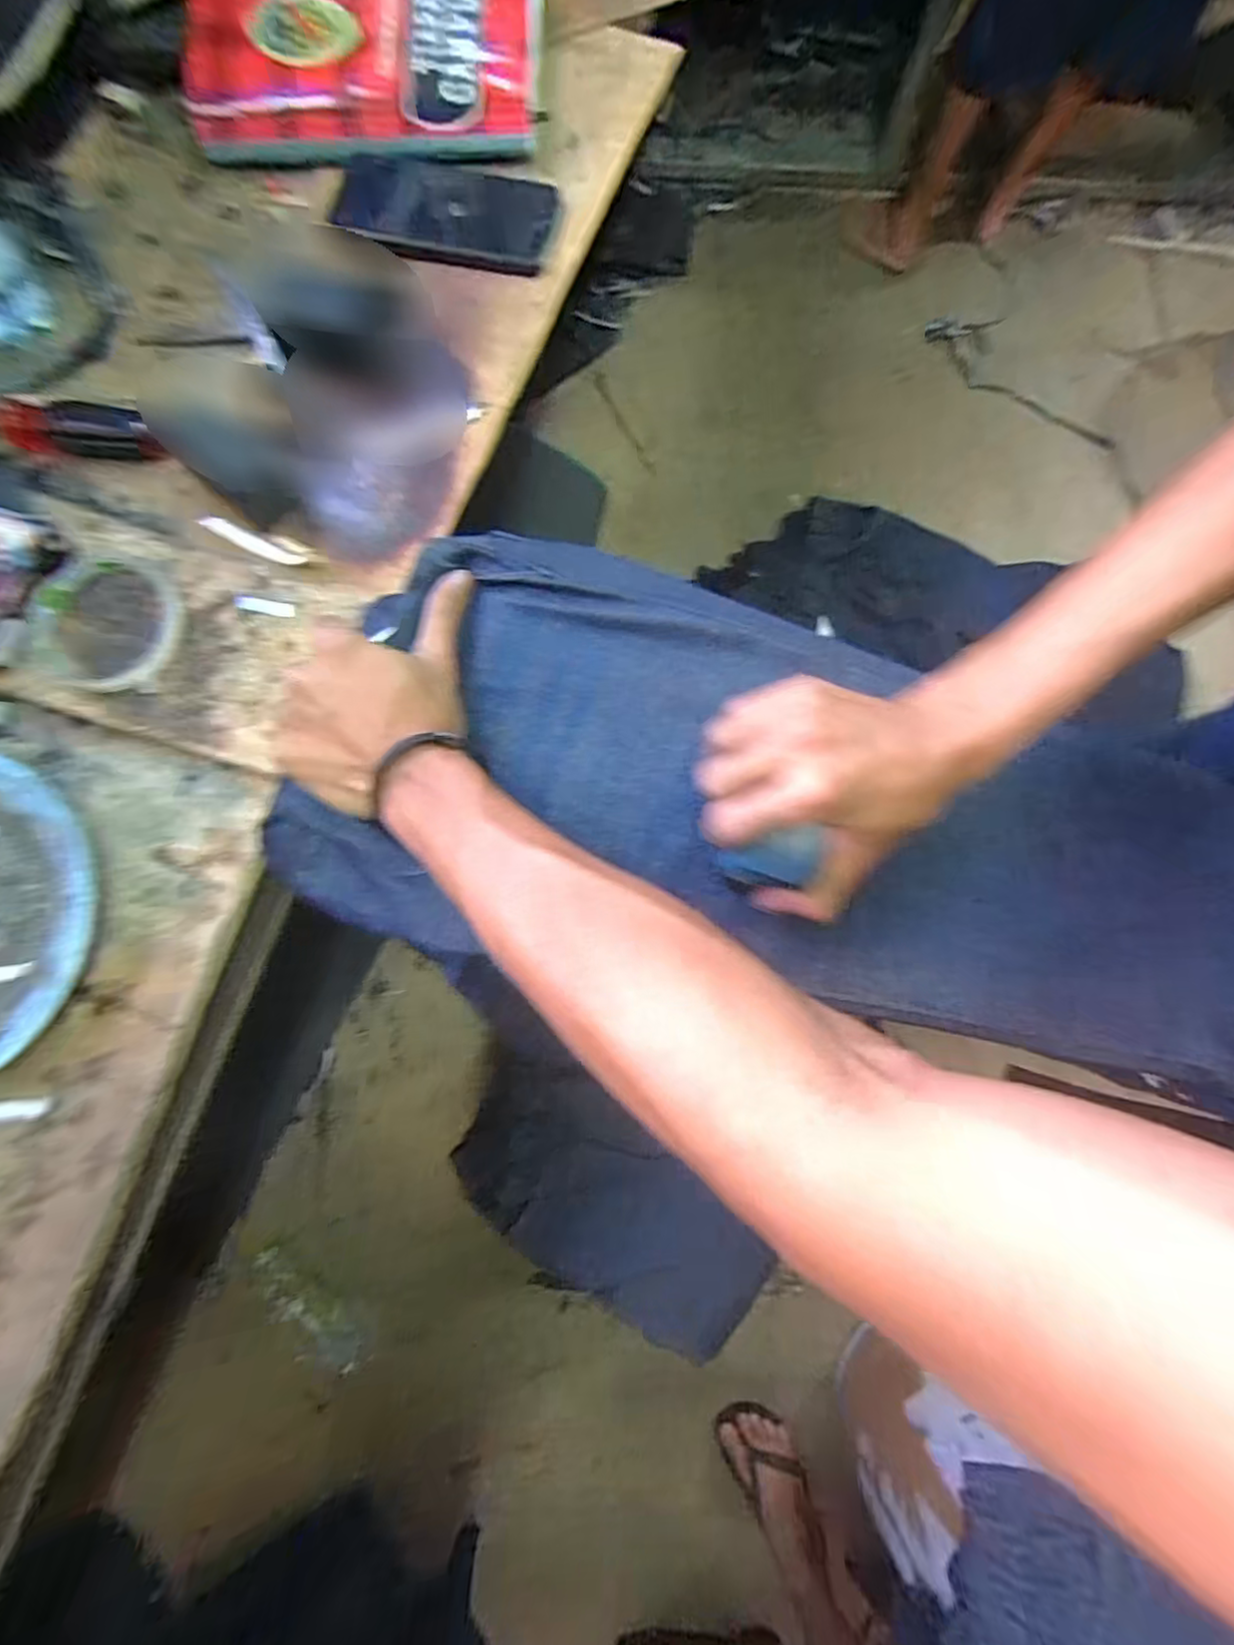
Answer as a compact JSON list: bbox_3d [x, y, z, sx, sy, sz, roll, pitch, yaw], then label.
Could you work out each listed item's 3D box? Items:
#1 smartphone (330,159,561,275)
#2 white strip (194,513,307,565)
[{"bbox_3d":[-0.134,-0.456,0.462,0.172,0.013,0.087,9,79,-1],"label":"smartphone"},{"bbox_3d":[-0.243,-0.186,0.414,0.074,0.007,0.012,25,79,3],"label":"white strip"}]

